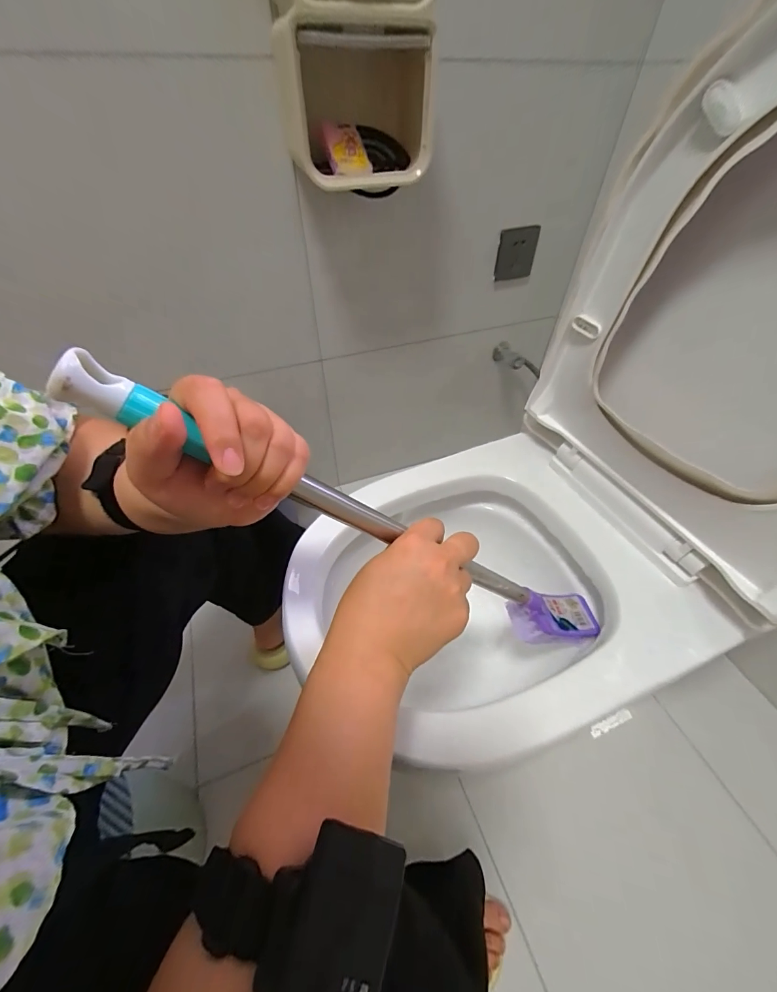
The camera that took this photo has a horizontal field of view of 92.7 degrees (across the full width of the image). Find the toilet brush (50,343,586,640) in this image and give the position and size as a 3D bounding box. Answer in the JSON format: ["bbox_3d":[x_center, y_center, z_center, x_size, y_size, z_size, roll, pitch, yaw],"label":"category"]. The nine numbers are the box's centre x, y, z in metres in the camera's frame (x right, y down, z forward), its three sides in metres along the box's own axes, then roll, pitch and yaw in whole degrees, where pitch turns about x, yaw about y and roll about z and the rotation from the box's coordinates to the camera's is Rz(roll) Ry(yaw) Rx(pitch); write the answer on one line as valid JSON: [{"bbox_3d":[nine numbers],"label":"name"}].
[{"bbox_3d":[0.043,0.055,0.313,0.523,0.064,0.047,31,35,-36],"label":"toilet brush"}]

